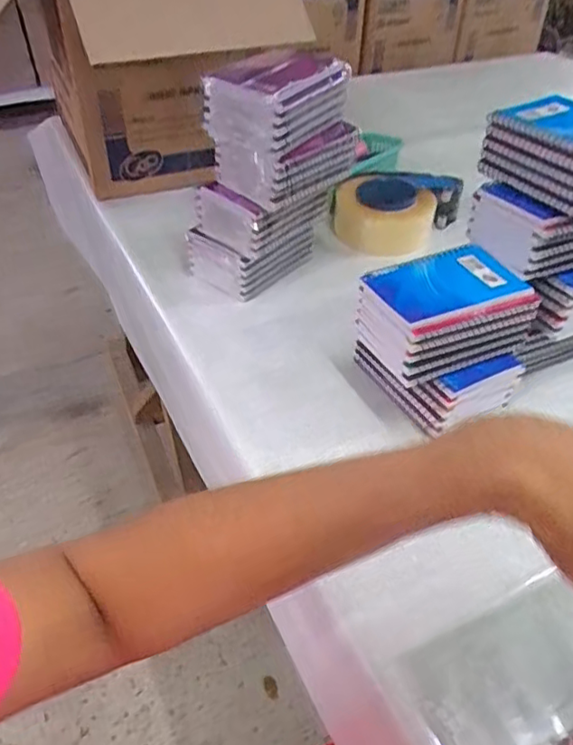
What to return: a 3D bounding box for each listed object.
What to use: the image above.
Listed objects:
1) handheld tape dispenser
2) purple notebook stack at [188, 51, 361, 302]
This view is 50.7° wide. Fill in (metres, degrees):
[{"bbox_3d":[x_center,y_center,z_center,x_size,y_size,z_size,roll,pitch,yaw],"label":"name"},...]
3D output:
[{"bbox_3d":[0.135,-0.211,0.780,0.158,0.066,0.094,-24,48,-25],"label":"handheld tape dispenser"},{"bbox_3d":[-0.016,-0.213,0.648,0.112,0.232,0.144,31,50,29],"label":"purple notebook stack"}]

